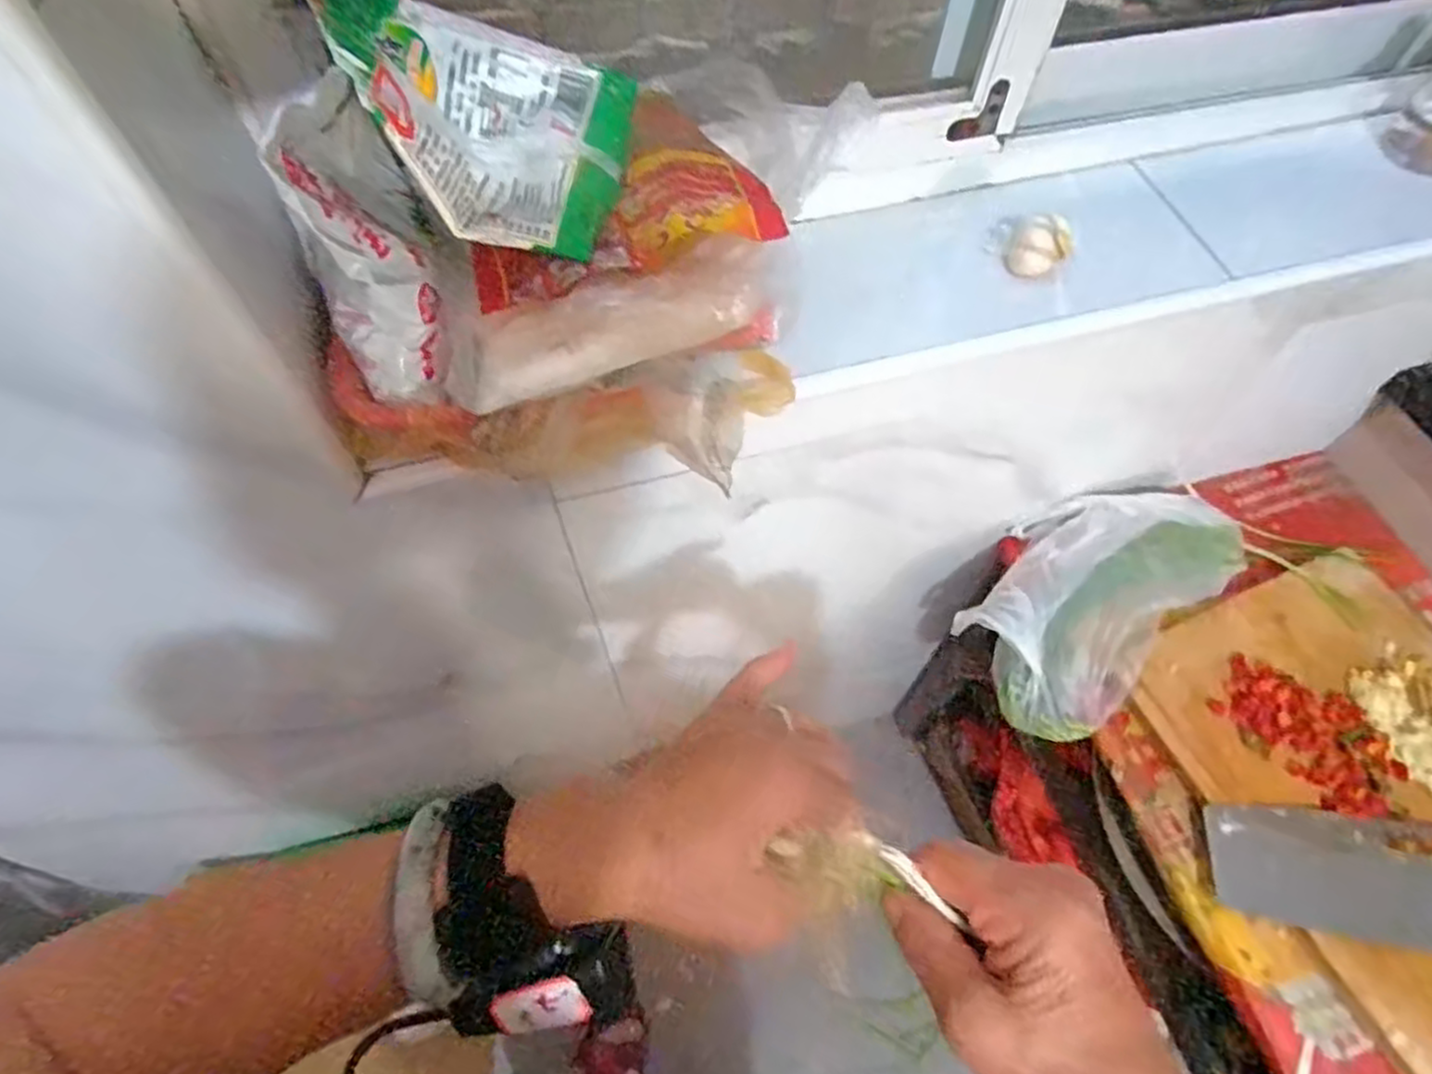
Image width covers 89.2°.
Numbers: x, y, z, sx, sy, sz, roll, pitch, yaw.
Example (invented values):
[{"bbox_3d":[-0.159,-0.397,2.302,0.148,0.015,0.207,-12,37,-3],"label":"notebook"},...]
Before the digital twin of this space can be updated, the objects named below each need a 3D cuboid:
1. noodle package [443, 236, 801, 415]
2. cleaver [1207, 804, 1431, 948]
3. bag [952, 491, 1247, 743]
[{"bbox_3d":[-0.048,-0.106,0.363,0.179,0.045,0.041,-12,58,-4],"label":"noodle package"},{"bbox_3d":[0.559,0.272,0.571,0.299,0.034,0.091,9,59,8],"label":"cleaver"},{"bbox_3d":[0.374,0.048,0.712,0.299,0.066,0.166,-38,64,-19],"label":"bag"}]

